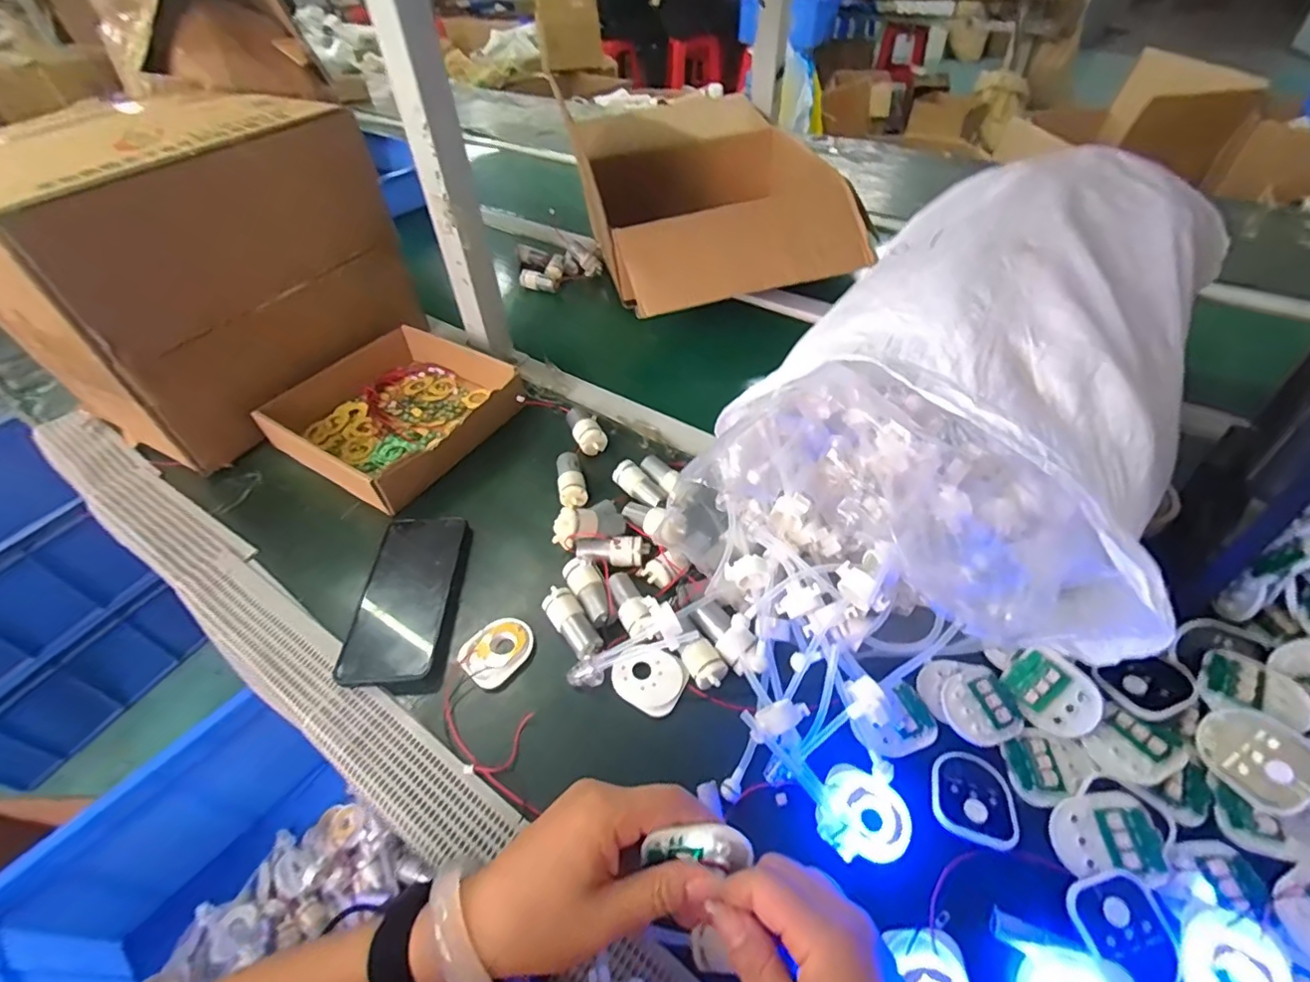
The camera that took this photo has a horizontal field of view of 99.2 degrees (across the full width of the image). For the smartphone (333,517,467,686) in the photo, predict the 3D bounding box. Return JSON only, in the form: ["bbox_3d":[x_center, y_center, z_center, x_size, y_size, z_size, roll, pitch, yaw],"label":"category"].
[{"bbox_3d":[-0.216,0.090,0.488,0.075,0.014,0.161,-3,47,0],"label":"smartphone"}]

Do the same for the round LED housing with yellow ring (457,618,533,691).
[{"bbox_3d":[-0.129,0.133,0.458,0.056,0.016,0.045,-35,55,-26],"label":"round LED housing with yellow ring"}]

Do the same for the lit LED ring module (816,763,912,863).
[{"bbox_3d":[0.137,0.214,0.364,0.055,0.020,0.057,22,52,21],"label":"lit LED ring module"}]

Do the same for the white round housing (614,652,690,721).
[{"bbox_3d":[-0.004,0.149,0.440,0.054,0.015,0.045,21,51,21],"label":"white round housing"}]

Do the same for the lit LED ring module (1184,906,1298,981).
[{"bbox_3d":[0.320,0.264,0.303,0.047,0.011,0.057,31,56,27],"label":"lit LED ring module"}]

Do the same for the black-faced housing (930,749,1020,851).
[{"bbox_3d":[0.213,0.202,0.372,0.051,0.009,0.059,15,50,16],"label":"black-faced housing"}]

